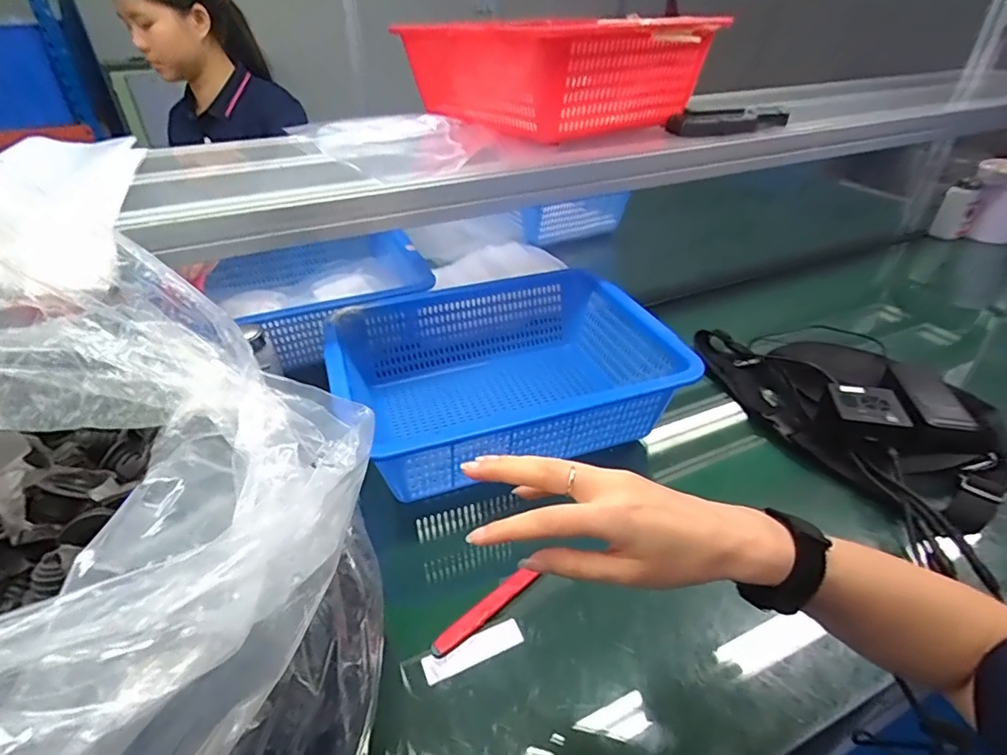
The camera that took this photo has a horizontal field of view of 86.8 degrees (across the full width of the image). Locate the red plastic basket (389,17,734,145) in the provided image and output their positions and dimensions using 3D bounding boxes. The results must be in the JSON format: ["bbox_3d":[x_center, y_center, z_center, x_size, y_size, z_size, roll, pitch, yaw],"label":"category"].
[{"bbox_3d":[0.054,-0.407,0.710,0.256,0.113,0.339,-24,42,-28],"label":"red plastic basket"}]

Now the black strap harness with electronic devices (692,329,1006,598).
[{"bbox_3d":[0.446,0.032,0.665,0.239,0.058,0.421,-12,37,-15],"label":"black strap harness with electronic devices"}]

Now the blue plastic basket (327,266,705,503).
[{"bbox_3d":[0.001,-0.002,0.675,0.369,0.126,0.304,-12,37,-15],"label":"blue plastic basket"}]

